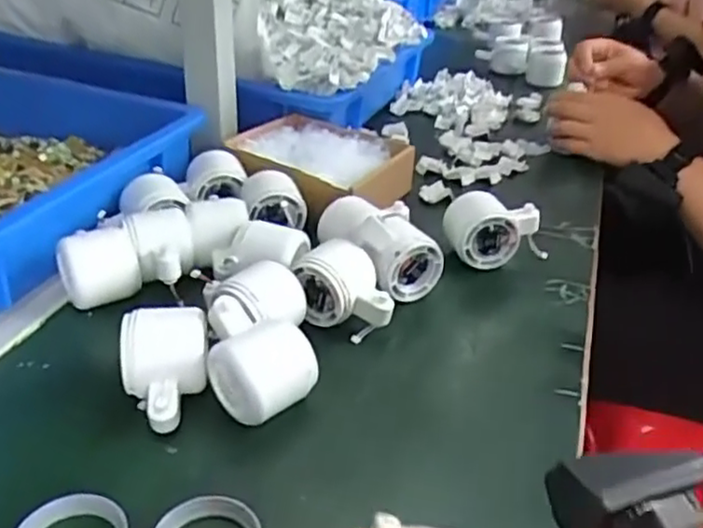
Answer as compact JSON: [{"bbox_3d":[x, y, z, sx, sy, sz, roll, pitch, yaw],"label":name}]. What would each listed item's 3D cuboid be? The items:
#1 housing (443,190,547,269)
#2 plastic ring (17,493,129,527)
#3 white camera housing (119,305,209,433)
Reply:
[{"bbox_3d":[0.133,-0.028,0.617,0.096,0.062,0.047,6,33,1],"label":"housing"},{"bbox_3d":[-0.151,0.150,0.362,0.053,0.017,0.058,3,33,-2],"label":"plastic ring"},{"bbox_3d":[-0.123,0.071,0.447,0.056,0.057,0.071,-4,34,-14],"label":"white camera housing"}]

